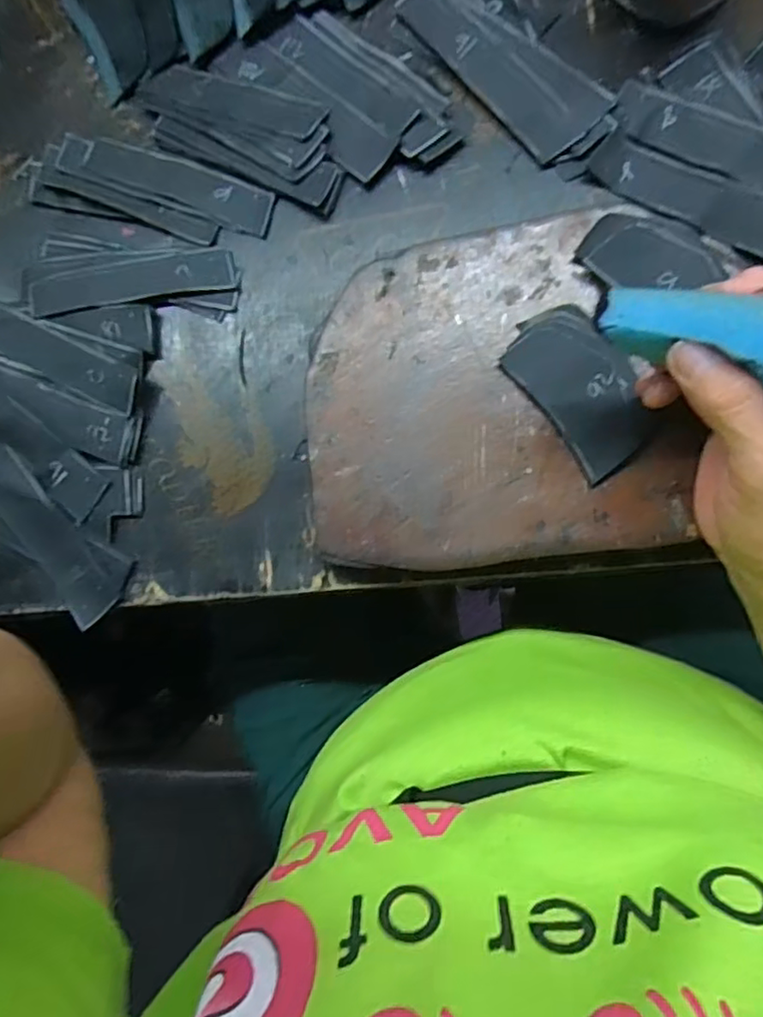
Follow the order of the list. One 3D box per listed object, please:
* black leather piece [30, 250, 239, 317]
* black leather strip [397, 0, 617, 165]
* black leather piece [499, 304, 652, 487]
[{"bbox_3d":[-0.149,-0.136,0.362,0.124,0.005,0.027,-7,85,7],"label":"black leather piece"},{"bbox_3d":[0.065,-0.254,0.342,0.047,0.008,0.133,-42,82,3],"label":"black leather strip"},{"bbox_3d":[0.100,-0.061,0.305,0.047,0.010,0.084,-36,82,4],"label":"black leather piece"}]

